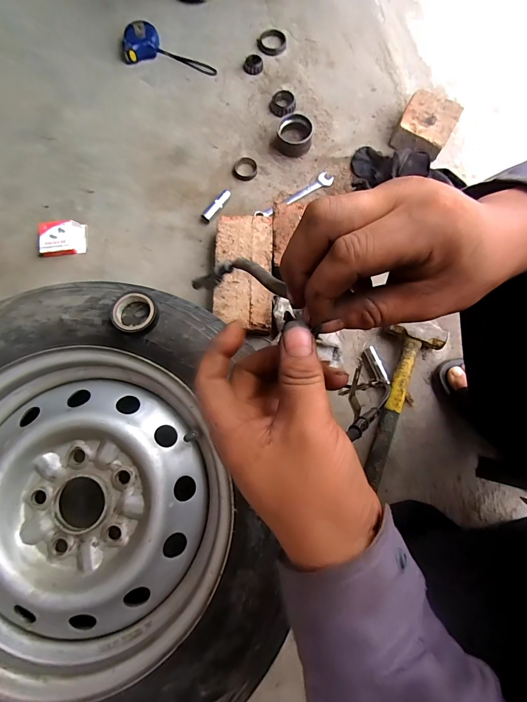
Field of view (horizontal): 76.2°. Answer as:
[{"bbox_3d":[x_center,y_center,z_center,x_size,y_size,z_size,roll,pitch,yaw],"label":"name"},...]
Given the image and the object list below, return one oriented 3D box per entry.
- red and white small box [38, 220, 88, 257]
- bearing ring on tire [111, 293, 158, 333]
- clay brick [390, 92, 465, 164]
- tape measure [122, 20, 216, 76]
[{"bbox_3d":[-0.407,-0.230,0.684,0.092,0.023,0.068,-4,78,-2],"label":"red and white small box"},{"bbox_3d":[-0.171,-0.050,0.446,0.051,0.021,0.054,0,78,-1],"label":"bearing ring on tire"},{"bbox_3d":[0.348,-0.483,0.725,0.104,0.060,0.128,29,79,5],"label":"clay brick"},{"bbox_3d":[-0.217,-0.702,0.782,0.228,0.032,0.093,13,78,2],"label":"tape measure"}]

